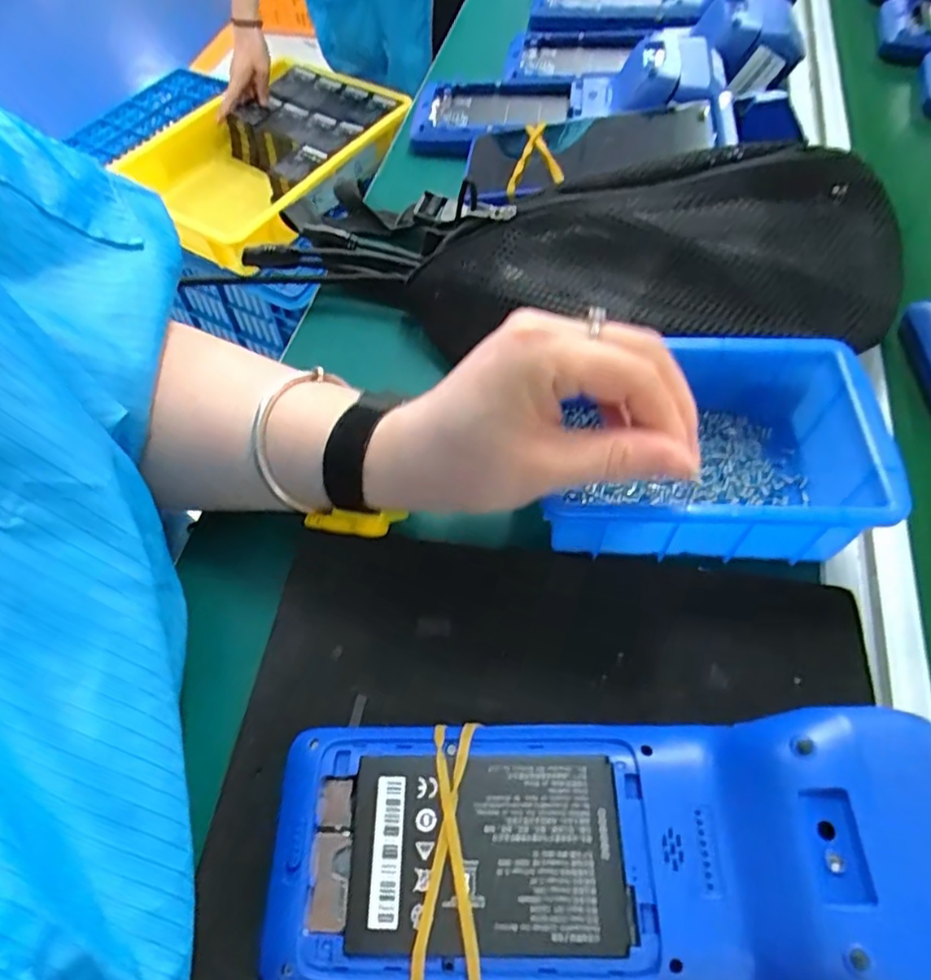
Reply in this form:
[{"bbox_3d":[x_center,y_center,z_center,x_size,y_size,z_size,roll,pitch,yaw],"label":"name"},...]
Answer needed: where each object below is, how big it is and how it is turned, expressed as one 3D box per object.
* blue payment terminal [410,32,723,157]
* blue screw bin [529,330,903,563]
[{"bbox_3d":[0.068,-0.299,0.473,0.220,0.047,0.090,-1,57,17],"label":"blue payment terminal"},{"bbox_3d":[0.111,-0.018,0.292,0.146,0.051,0.096,-2,56,3],"label":"blue screw bin"}]

